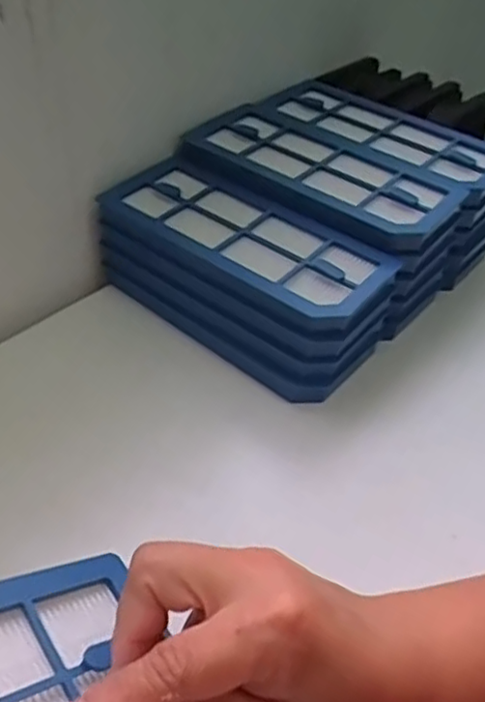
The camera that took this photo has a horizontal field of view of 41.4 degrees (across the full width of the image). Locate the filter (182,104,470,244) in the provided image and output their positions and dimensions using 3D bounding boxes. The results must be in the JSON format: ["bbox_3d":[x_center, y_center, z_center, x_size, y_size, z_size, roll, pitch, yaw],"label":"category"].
[{"bbox_3d":[0.059,-0.136,0.493,0.198,0.024,0.091,31,50,25],"label":"filter"}]

